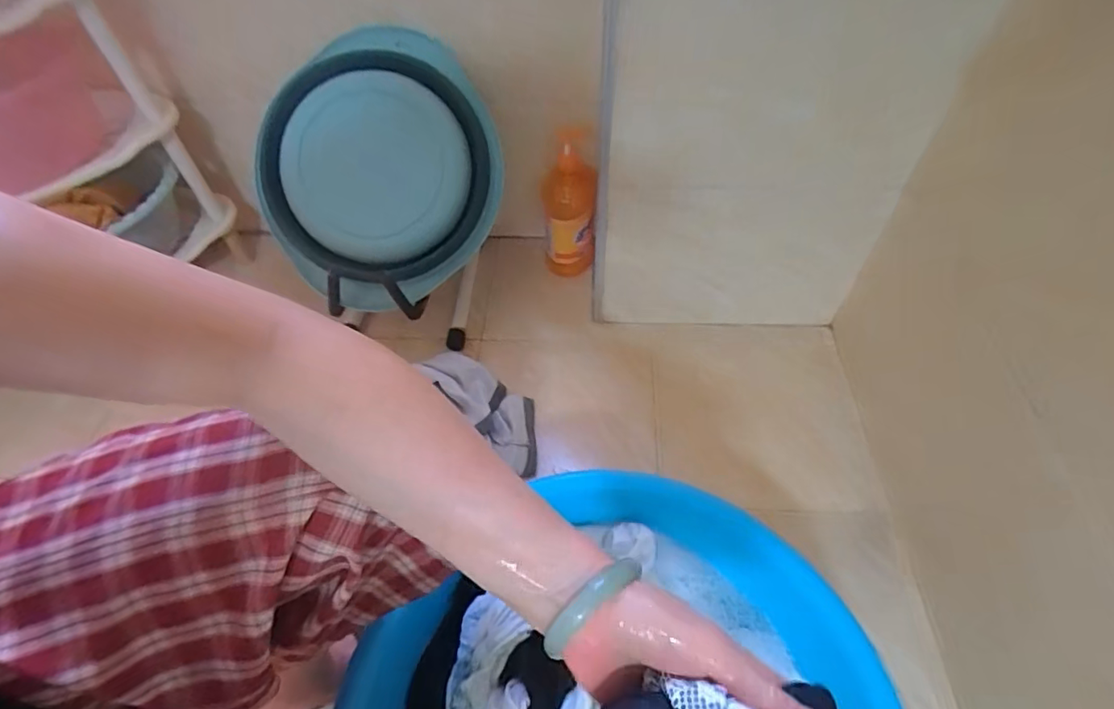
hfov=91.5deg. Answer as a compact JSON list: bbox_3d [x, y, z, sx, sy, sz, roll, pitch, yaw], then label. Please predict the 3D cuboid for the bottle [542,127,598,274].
[{"bbox_3d":[0.020,-0.259,0.972,0.093,0.287,0.100,-2,51,2],"label":"bottle"}]

